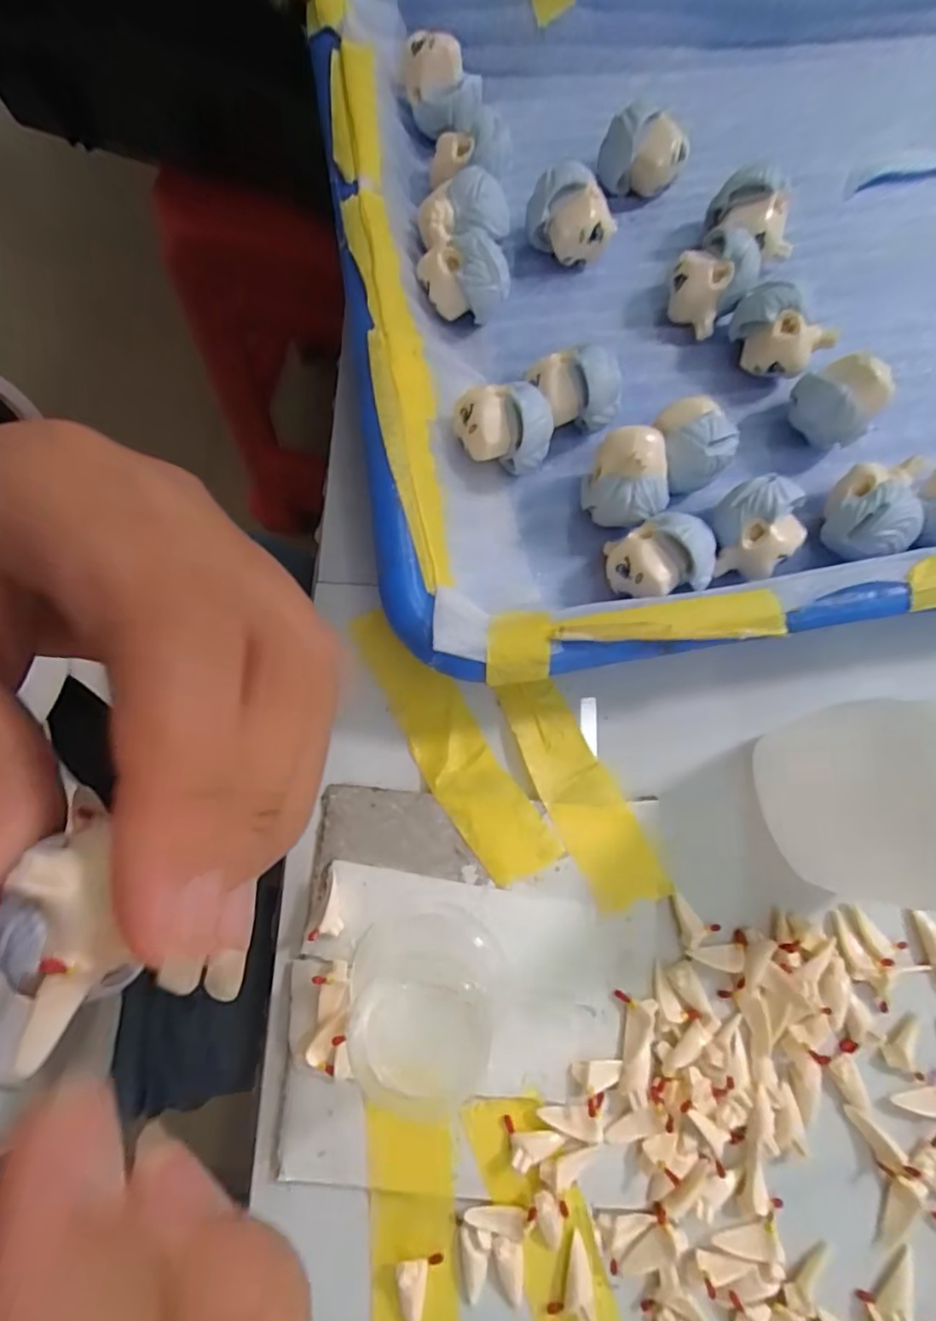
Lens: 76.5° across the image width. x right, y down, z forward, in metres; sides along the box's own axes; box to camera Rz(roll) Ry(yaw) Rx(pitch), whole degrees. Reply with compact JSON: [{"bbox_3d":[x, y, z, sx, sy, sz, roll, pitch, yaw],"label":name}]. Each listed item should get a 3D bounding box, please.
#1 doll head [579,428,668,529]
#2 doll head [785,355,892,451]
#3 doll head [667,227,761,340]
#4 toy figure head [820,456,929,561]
[{"bbox_3d":[0.045,-0.049,0.167,0.022,0.027,0.020,0,77,0],"label":"doll head"},{"bbox_3d":[0.107,-0.074,0.175,0.022,0.024,0.022,0,77,-2],"label":"doll head"},{"bbox_3d":[0.075,-0.116,0.184,0.022,0.023,0.022,0,77,-2],"label":"doll head"},{"bbox_3d":[0.114,-0.041,0.169,0.025,0.022,0.026,-2,77,0],"label":"toy figure head"}]

